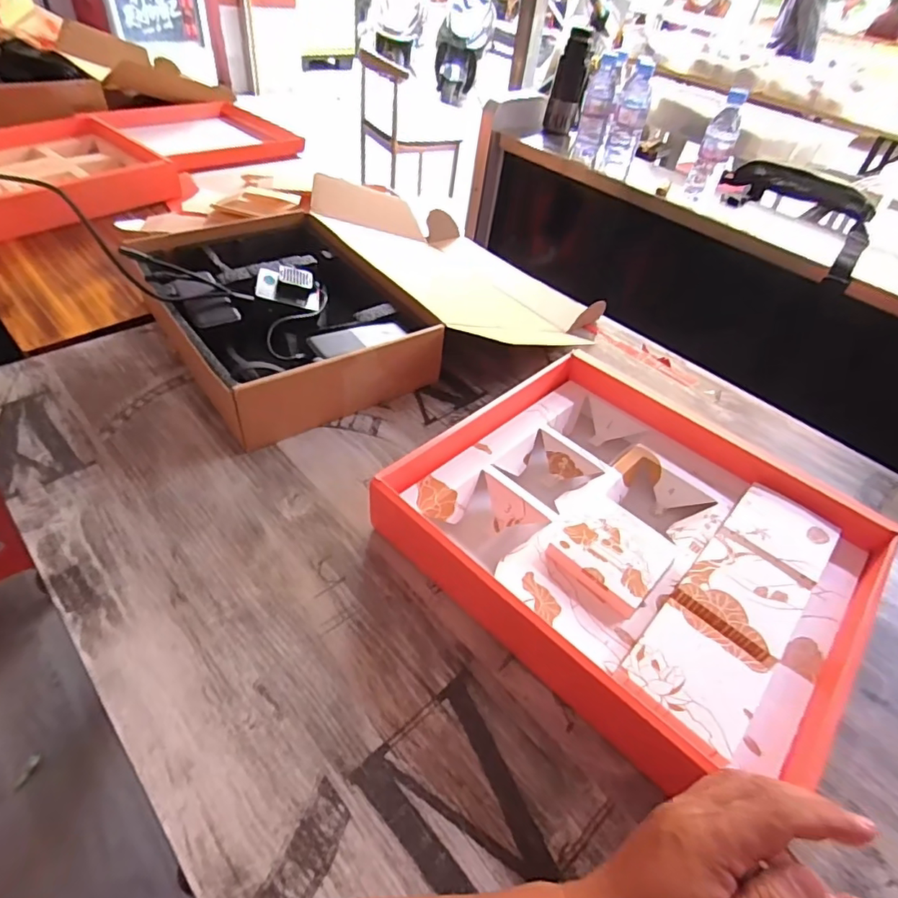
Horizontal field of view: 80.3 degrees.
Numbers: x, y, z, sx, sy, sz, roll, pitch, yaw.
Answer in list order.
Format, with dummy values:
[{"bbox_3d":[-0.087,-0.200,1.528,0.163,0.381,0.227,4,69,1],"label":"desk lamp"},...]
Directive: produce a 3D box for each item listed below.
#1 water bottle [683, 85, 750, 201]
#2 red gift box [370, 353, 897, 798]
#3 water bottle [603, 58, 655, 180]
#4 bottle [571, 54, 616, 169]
[{"bbox_3d":[0.496,-0.552,0.995,0.059,0.187,0.062,21,46,13],"label":"water bottle"},{"bbox_3d":[0.173,0.071,0.506,0.383,0.066,0.353,36,51,25],"label":"red gift box"},{"bbox_3d":[0.379,-0.688,1.123,0.065,0.194,0.058,14,45,6],"label":"water bottle"},{"bbox_3d":[0.314,-0.717,1.136,0.060,0.187,0.067,14,45,6],"label":"bottle"}]

